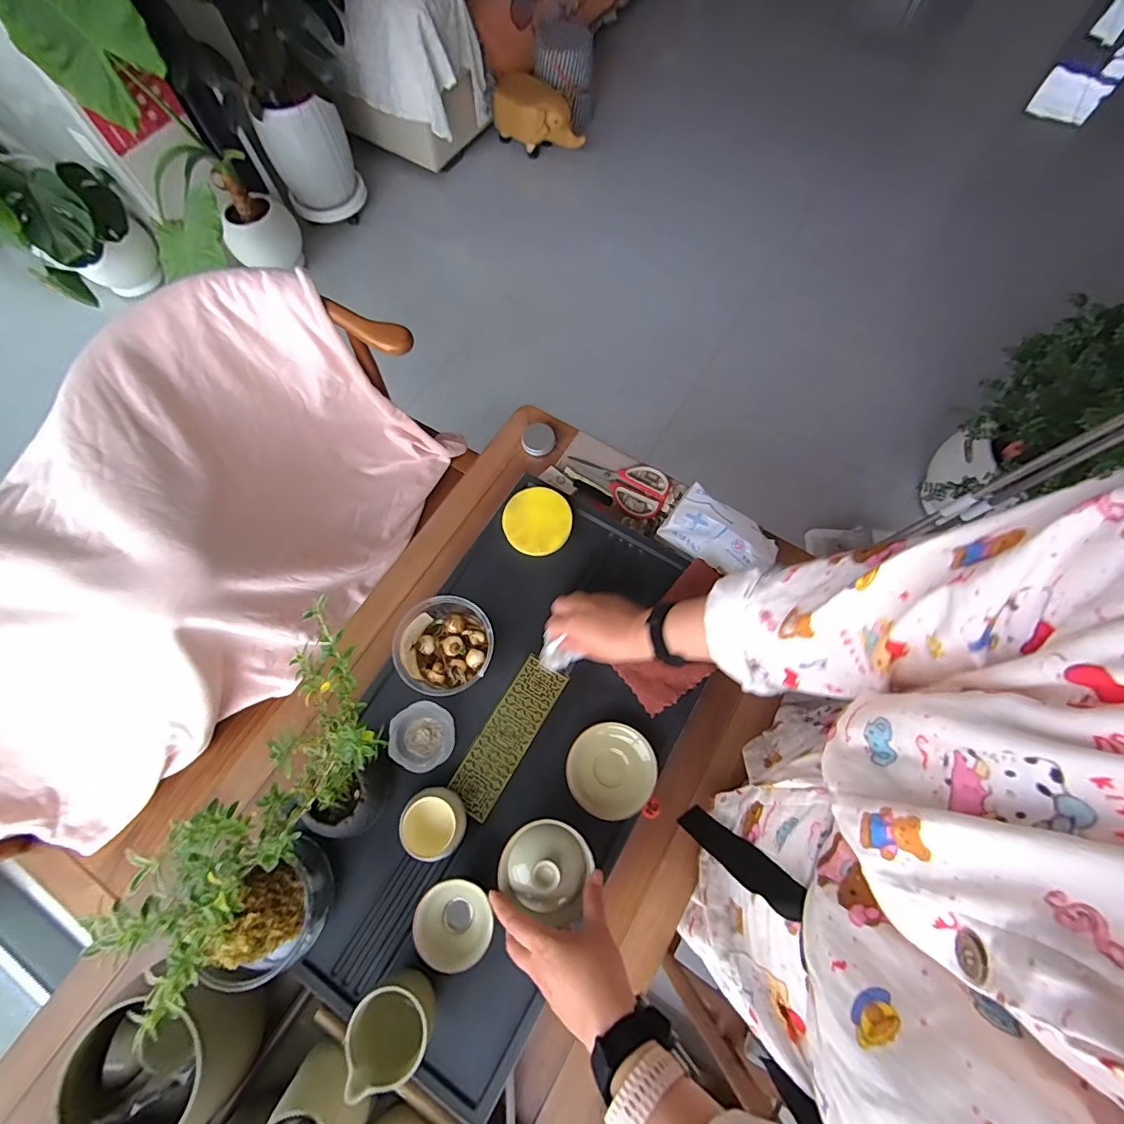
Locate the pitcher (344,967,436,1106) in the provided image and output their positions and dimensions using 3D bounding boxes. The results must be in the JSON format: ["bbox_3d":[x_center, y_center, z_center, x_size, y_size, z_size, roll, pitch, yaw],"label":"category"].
[{"bbox_3d":[-0.164,0.457,0.476,0.072,0.088,0.087,29,73,11],"label":"pitcher"}]

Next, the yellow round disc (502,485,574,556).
[{"bbox_3d":[-0.036,-0.061,0.684,0.096,0.014,0.096,0,70,1],"label":"yellow round disc"}]

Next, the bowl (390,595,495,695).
[{"bbox_3d":[-0.143,0.103,0.590,0.116,0.066,0.107,0,70,1],"label":"bowl"}]

